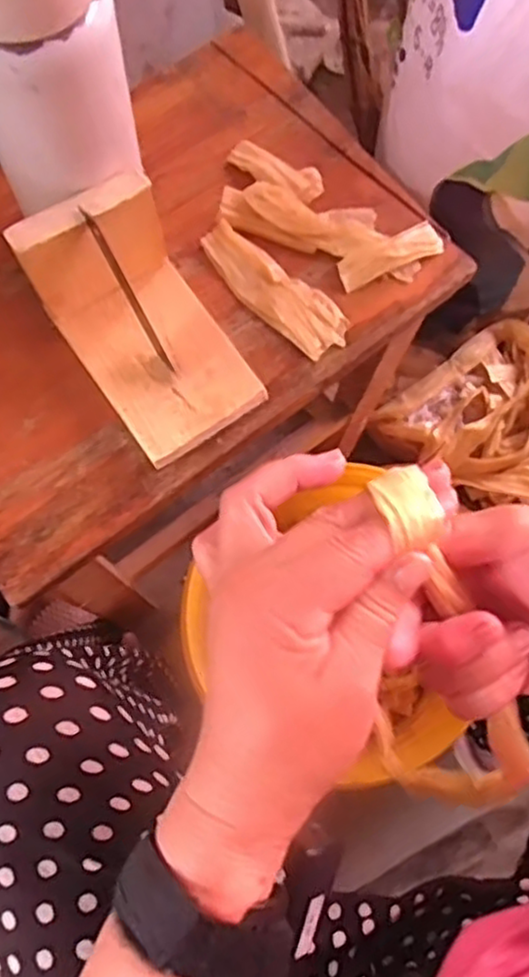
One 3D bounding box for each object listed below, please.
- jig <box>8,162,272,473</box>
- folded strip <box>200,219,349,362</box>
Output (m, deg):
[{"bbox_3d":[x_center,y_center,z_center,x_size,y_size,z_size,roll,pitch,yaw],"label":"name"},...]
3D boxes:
[{"bbox_3d":[-0.063,-0.088,0.379,0.075,0.072,0.121,-35,77,-9],"label":"jig"},{"bbox_3d":[0.005,-0.122,0.431,0.102,0.010,0.035,41,78,10],"label":"folded strip"}]

